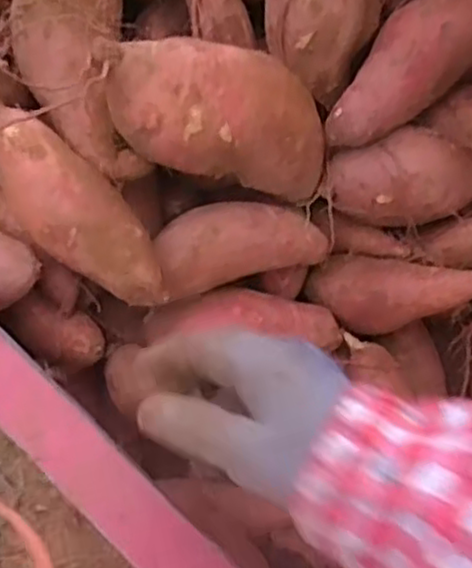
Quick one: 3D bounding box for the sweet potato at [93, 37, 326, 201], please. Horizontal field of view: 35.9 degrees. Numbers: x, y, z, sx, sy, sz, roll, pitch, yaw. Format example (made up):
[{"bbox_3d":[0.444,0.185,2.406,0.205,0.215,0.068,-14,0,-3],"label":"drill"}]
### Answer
[{"bbox_3d":[-0.011,-0.111,0.475,0.170,0.074,0.088,15,105,-11],"label":"sweet potato"}]

